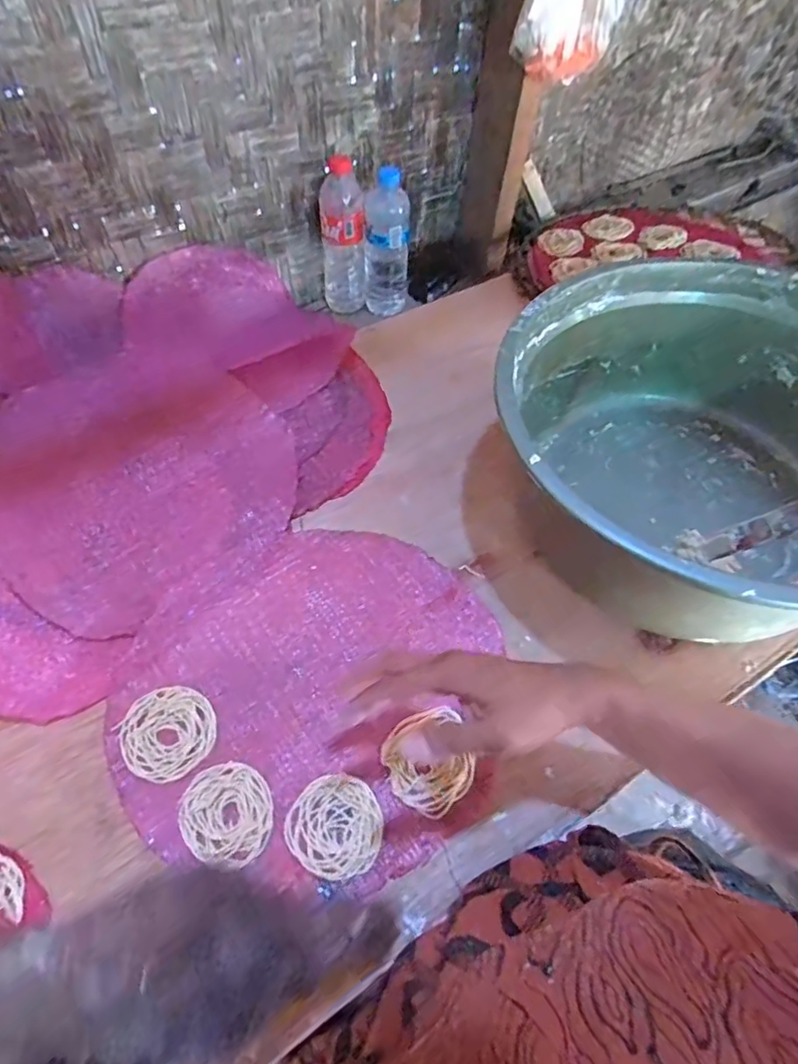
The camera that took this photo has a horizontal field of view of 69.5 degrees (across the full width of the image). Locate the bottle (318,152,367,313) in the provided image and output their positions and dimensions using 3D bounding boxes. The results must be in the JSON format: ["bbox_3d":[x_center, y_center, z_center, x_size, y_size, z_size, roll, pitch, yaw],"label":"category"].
[{"bbox_3d":[-0.086,-0.451,0.897,0.064,0.212,0.065,-17,57,-12],"label":"bottle"}]

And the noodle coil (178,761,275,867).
[{"bbox_3d":[-0.137,0.224,0.458,0.068,0.004,0.077,-25,60,-17],"label":"noodle coil"}]

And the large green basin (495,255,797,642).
[{"bbox_3d":[0.292,-0.087,0.563,0.394,0.214,0.381,1,55,-1],"label":"large green basin"}]

